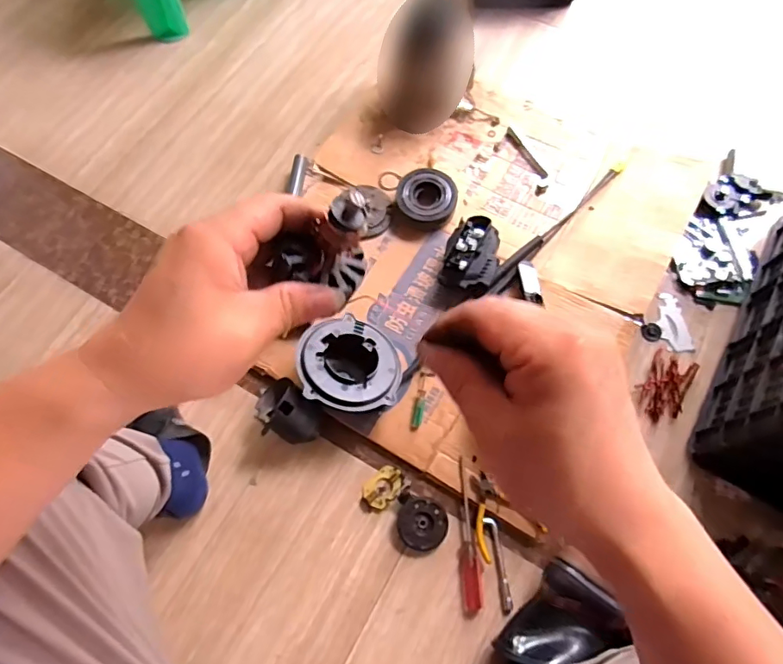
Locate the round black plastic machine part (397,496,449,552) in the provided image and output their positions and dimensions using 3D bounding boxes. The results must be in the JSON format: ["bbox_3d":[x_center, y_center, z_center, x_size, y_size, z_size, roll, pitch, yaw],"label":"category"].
[{"bbox_3d":[0.044,0.273,0.728,0.070,0.021,0.068,8,70,5],"label":"round black plastic machine part"}]

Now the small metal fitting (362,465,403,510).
[{"bbox_3d":[-0.012,0.230,0.754,0.068,0.013,0.045,-40,73,-12],"label":"small metal fitting"}]

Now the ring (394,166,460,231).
[{"bbox_3d":[0.061,-0.232,0.897,0.103,0.034,0.099,-1,69,2],"label":"ring"}]

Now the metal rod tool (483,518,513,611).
[{"bbox_3d":[0.150,0.322,0.714,0.020,0.011,0.120,-8,71,-1],"label":"metal rod tool"}]

